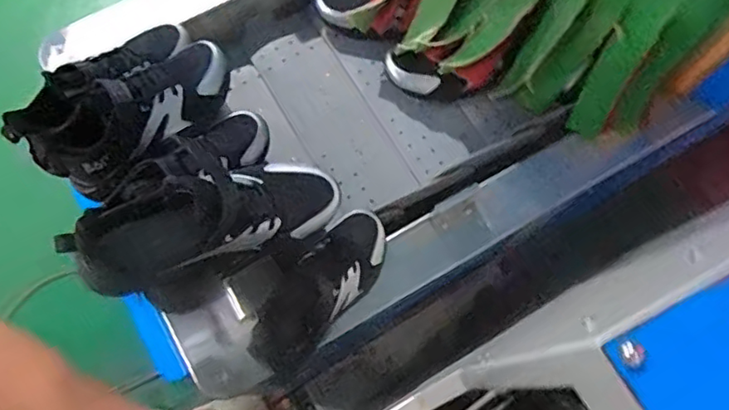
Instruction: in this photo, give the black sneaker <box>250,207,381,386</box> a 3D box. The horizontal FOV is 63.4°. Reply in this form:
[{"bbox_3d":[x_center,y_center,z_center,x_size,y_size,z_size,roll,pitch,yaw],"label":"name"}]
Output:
[{"bbox_3d":[-0.055,0.106,0.755,0.087,0.110,0.234,38,75,9],"label":"black sneaker"}]

